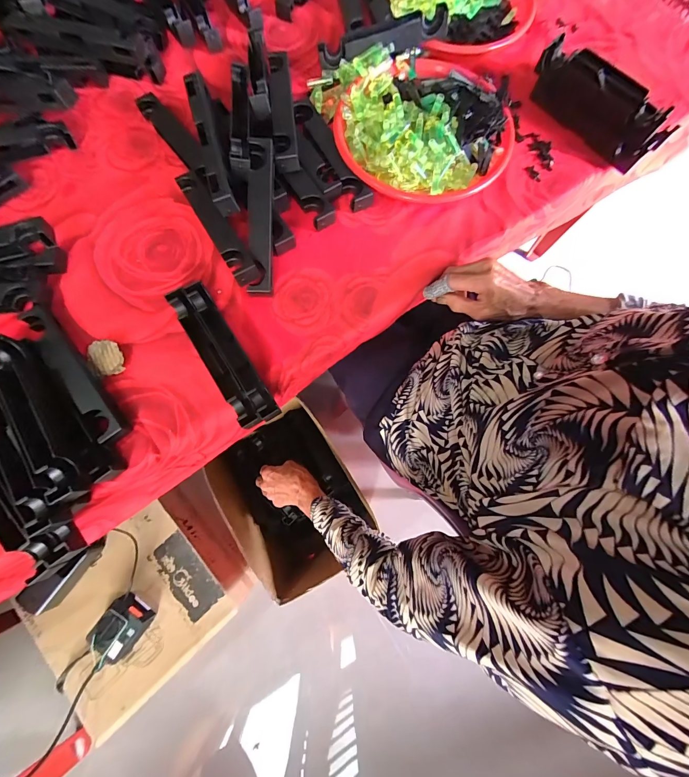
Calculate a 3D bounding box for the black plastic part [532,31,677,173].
[{"bbox_3d":[0.375,-0.423,0.489,0.076,0.054,0.210,-43,83,-8],"label":"black plastic part"}]

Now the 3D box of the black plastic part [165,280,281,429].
[{"bbox_3d":[-0.152,-0.042,0.416,0.045,0.031,0.200,-32,82,-7],"label":"black plastic part"}]

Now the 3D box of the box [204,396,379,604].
[{"bbox_3d":[-0.104,0.208,0.682,0.215,0.202,0.298,-28,81,-6],"label":"box"}]

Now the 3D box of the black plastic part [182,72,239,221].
[{"bbox_3d":[-0.175,-0.315,0.430,0.028,0.032,0.197,-16,77,-6],"label":"black plastic part"}]

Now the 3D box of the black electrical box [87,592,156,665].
[{"bbox_3d":[-0.411,0.439,0.605,0.075,0.055,0.094,35,78,6],"label":"black electrical box"}]

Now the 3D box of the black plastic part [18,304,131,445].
[{"bbox_3d":[-0.329,-0.018,0.403,0.028,0.026,0.197,-38,82,-8],"label":"black plastic part"}]

